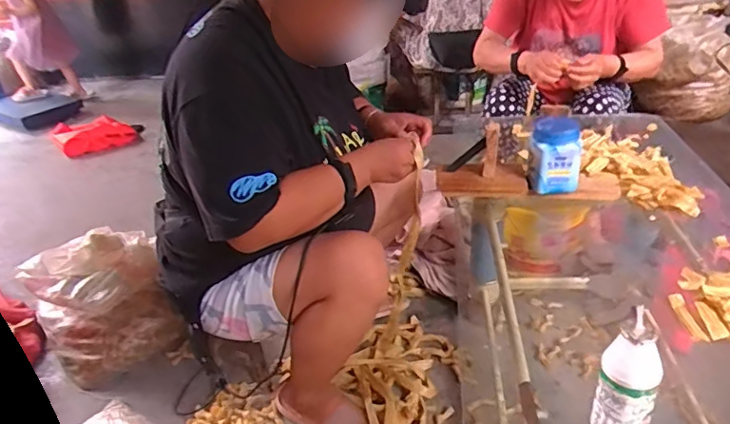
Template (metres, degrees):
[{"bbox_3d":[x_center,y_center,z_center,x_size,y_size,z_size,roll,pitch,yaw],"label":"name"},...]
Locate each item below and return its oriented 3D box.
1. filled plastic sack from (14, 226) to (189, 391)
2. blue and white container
[{"bbox_3d":[-0.634,0.222,1.329,0.292,0.256,0.220,-22,35,-23],"label":"filled plastic sack"},{"bbox_3d":[0.343,-0.100,0.979,0.081,0.118,0.065,3,33,15],"label":"blue and white container"}]

